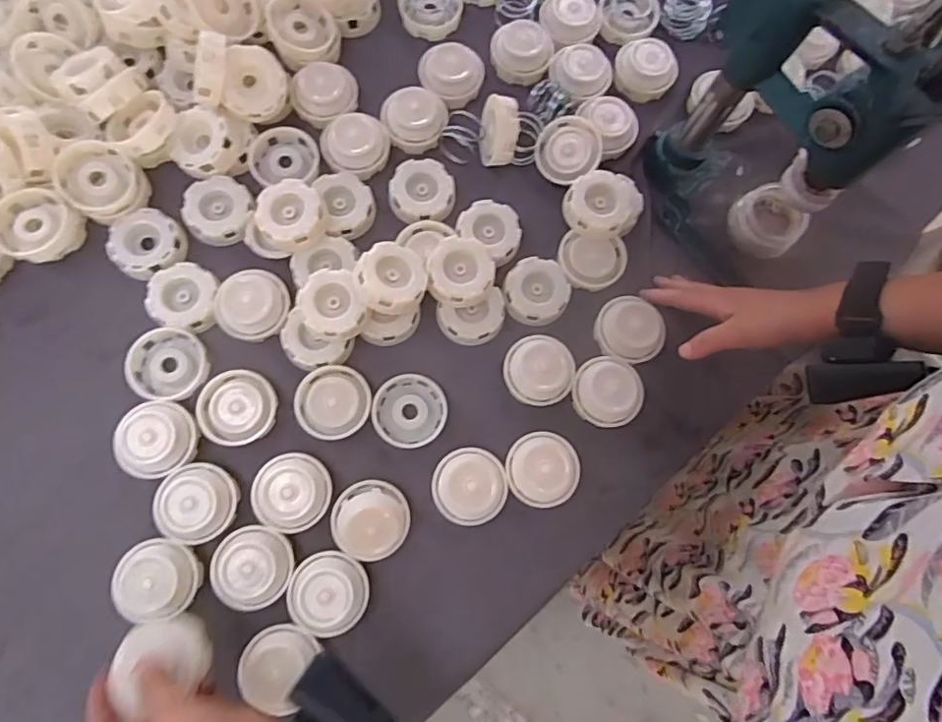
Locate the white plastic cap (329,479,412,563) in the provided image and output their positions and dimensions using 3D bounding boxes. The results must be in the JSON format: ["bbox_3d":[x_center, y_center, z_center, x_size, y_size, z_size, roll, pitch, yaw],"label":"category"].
[{"bbox_3d":[-0.089,0.139,0.487,0.067,0.047,0.065,1,79,-3],"label":"white plastic cap"}]

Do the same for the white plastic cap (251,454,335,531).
[{"bbox_3d":[-0.158,0.117,0.495,0.064,0.039,0.065,1,79,-3],"label":"white plastic cap"}]

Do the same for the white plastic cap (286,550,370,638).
[{"bbox_3d":[-0.124,0.199,0.475,0.071,0.022,0.065,1,79,-3],"label":"white plastic cap"}]

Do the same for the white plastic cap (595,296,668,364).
[{"bbox_3d":[0.151,-0.031,0.529,0.060,0.020,0.063,1,79,-3],"label":"white plastic cap"}]

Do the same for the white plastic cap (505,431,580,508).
[{"bbox_3d":[0.065,0.097,0.502,0.064,0.031,0.065,1,79,-3],"label":"white plastic cap"}]

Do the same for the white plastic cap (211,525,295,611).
[{"bbox_3d":[-0.188,0.176,0.477,0.064,0.025,0.064,1,79,-3],"label":"white plastic cap"}]

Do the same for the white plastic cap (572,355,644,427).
[{"bbox_3d":[0.129,0.027,0.518,0.065,0.021,0.063,1,79,-3],"label":"white plastic cap"}]

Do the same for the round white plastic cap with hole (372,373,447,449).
[{"bbox_3d":[-0.057,0.046,0.521,0.065,0.013,0.068,1,79,-3],"label":"round white plastic cap with hole"}]

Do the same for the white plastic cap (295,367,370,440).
[{"bbox_3d":[-0.128,0.039,0.521,0.070,0.023,0.066,1,79,-3],"label":"white plastic cap"}]

